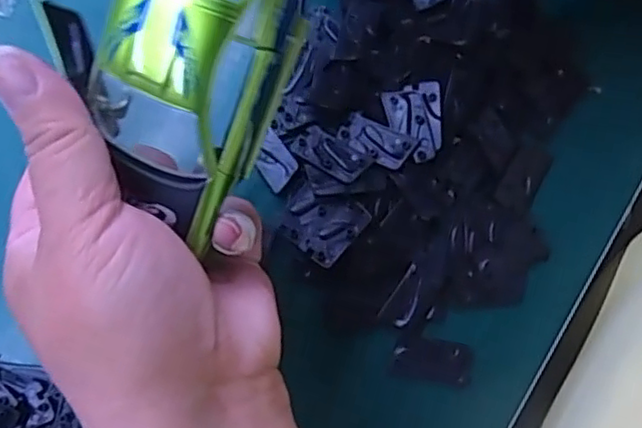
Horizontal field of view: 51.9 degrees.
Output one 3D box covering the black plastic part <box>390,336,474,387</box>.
[{"bbox_3d":[0.048,0.062,0.281,0.034,0.004,0.018,11,77,2],"label":"black plastic part"}]

